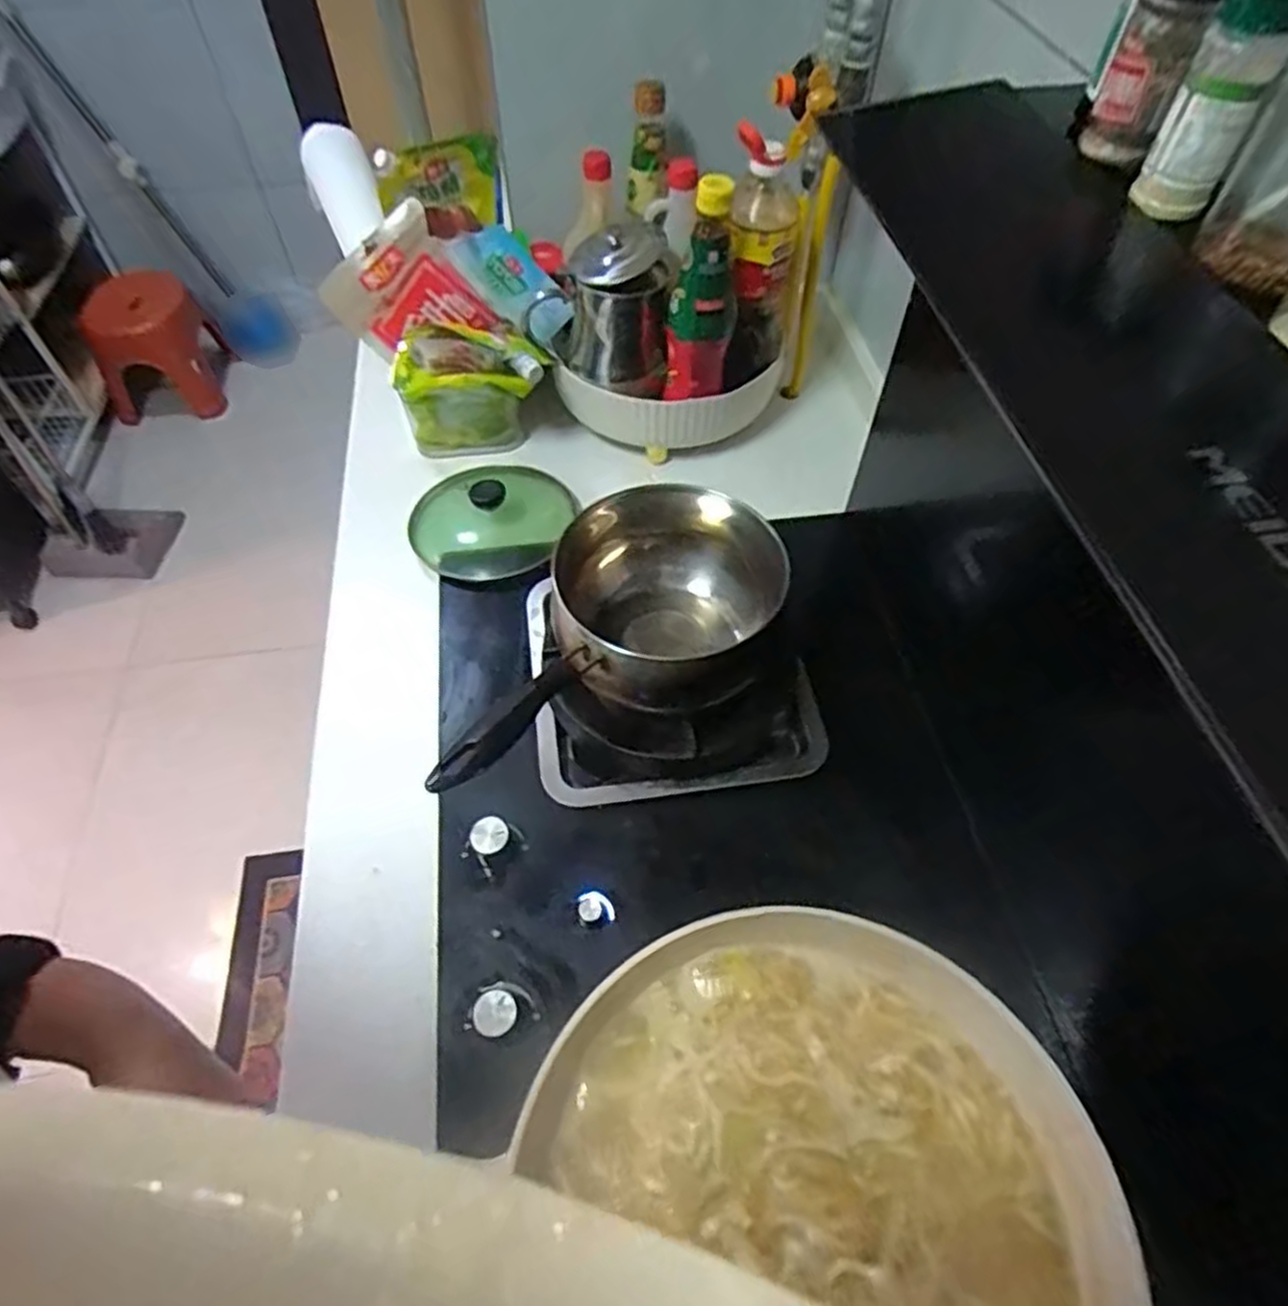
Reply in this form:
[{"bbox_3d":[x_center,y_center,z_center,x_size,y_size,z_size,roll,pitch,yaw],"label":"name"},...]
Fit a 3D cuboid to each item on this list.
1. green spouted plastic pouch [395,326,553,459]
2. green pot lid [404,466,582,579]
[{"bbox_3d":[-0.198,-0.297,0.866,0.172,0.147,0.073,4,55,3],"label":"green spouted plastic pouch"},{"bbox_3d":[-0.165,-0.148,0.822,0.160,0.068,0.170,0,55,0],"label":"green pot lid"}]

